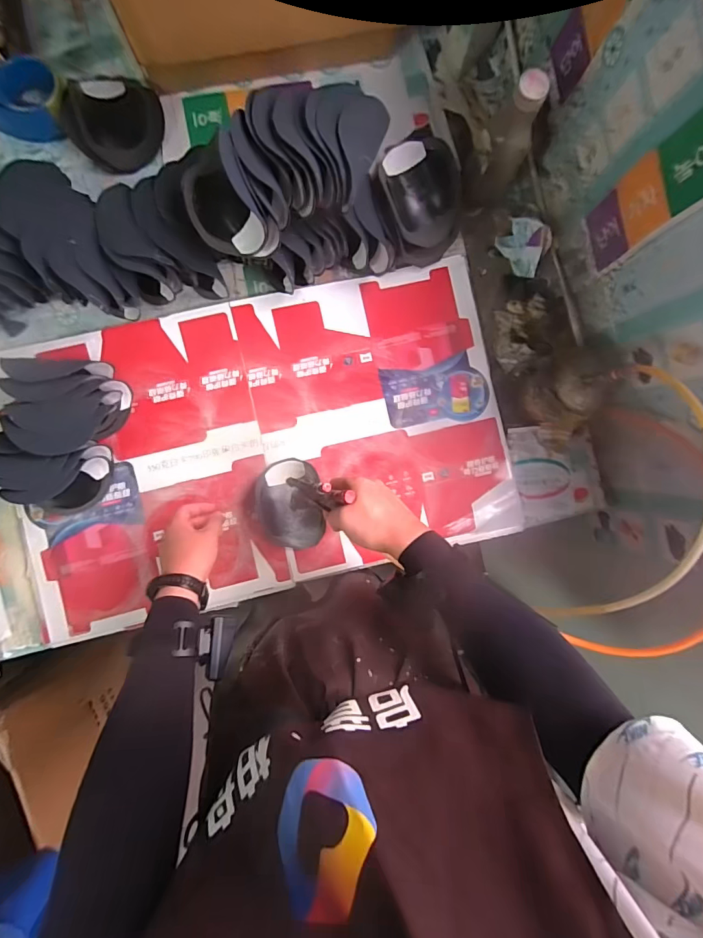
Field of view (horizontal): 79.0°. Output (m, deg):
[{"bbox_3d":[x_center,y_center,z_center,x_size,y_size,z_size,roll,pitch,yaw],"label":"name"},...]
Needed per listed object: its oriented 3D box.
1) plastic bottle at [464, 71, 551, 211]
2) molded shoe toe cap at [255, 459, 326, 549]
[{"bbox_3d":[0.227,-0.475,0.619,0.061,0.203,0.059,24,88,-3],"label":"plastic bottle"},{"bbox_3d":[-0.098,0.058,0.679,0.100,0.035,0.141,-7,88,-3],"label":"molded shoe toe cap"}]

